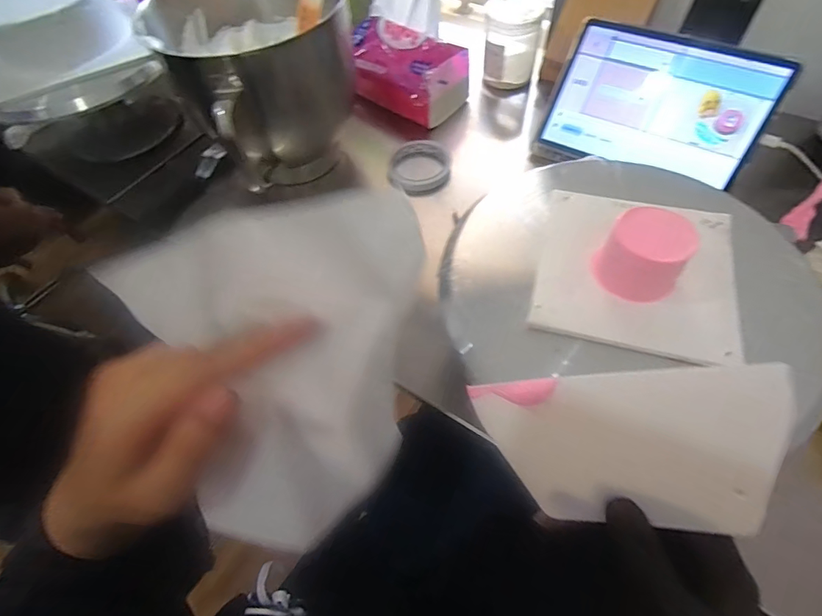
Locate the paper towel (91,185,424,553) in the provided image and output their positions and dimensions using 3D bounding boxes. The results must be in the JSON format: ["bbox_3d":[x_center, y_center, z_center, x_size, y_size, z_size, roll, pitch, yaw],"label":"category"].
[{"bbox_3d":[-0.049,0.041,0.223,0.132,0.196,0.021,-25,38,-35],"label":"paper towel"}]

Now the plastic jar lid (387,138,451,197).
[{"bbox_3d":[0.015,-0.208,0.623,0.104,0.021,0.092,-40,64,-19],"label":"plastic jar lid"}]

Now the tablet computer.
[{"bbox_3d":[0.317,-0.265,0.545,0.248,0.161,0.010,25,18,20],"label":"tablet computer"}]

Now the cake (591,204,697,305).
[{"bbox_3d":[0.170,-0.038,0.313,0.061,0.046,0.060,38,68,23],"label":"cake"}]

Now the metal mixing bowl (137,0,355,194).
[{"bbox_3d":[-0.195,-0.299,0.560,0.214,0.218,0.255,-39,64,-19],"label":"metal mixing bowl"}]

